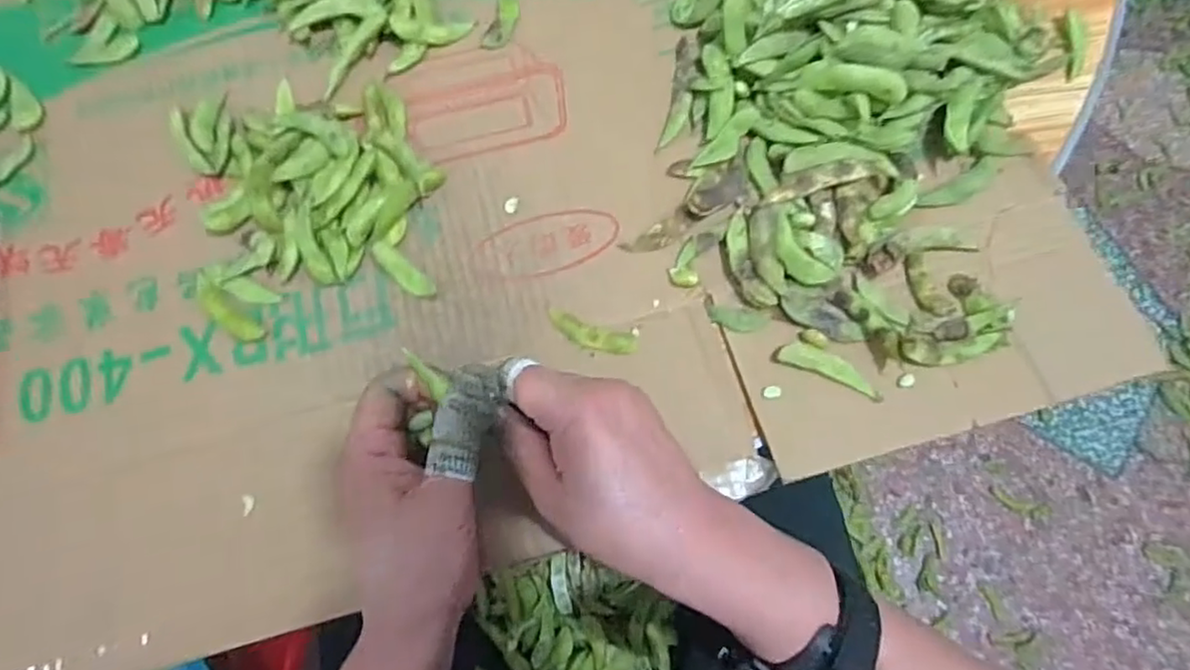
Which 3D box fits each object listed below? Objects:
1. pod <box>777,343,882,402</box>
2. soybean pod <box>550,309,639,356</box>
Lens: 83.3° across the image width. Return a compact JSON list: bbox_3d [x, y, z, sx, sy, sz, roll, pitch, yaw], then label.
[{"bbox_3d":[0.135,0.018,0.383,0.059,0.008,0.016,24,75,8],"label":"pod"},{"bbox_3d":[-0.001,0.000,0.401,0.055,0.004,0.017,15,74,6],"label":"soybean pod"}]

